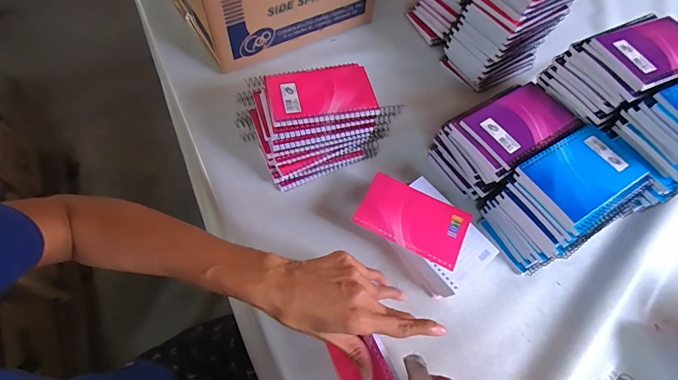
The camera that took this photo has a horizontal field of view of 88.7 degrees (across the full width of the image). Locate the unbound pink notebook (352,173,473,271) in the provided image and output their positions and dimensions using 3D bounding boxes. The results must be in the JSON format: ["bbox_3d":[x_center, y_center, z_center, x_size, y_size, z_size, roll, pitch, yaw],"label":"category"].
[{"bbox_3d":[0.090,0.033,0.418,0.127,0.011,0.077,26,61,11],"label":"unbound pink notebook"}]

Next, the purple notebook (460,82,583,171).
[{"bbox_3d":[0.223,-0.082,0.423,0.127,0.011,0.083,-29,66,-19],"label":"purple notebook"}]

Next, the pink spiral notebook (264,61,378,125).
[{"bbox_3d":[-0.022,-0.123,0.437,0.131,0.010,0.089,-12,61,-11],"label":"pink spiral notebook"}]

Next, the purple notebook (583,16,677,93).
[{"bbox_3d":[0.371,-0.162,0.405,0.135,0.013,0.084,-19,64,-15],"label":"purple notebook"}]

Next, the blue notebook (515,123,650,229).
[{"bbox_3d":[0.274,-0.022,0.388,0.130,0.011,0.083,-28,65,-18],"label":"blue notebook"}]

